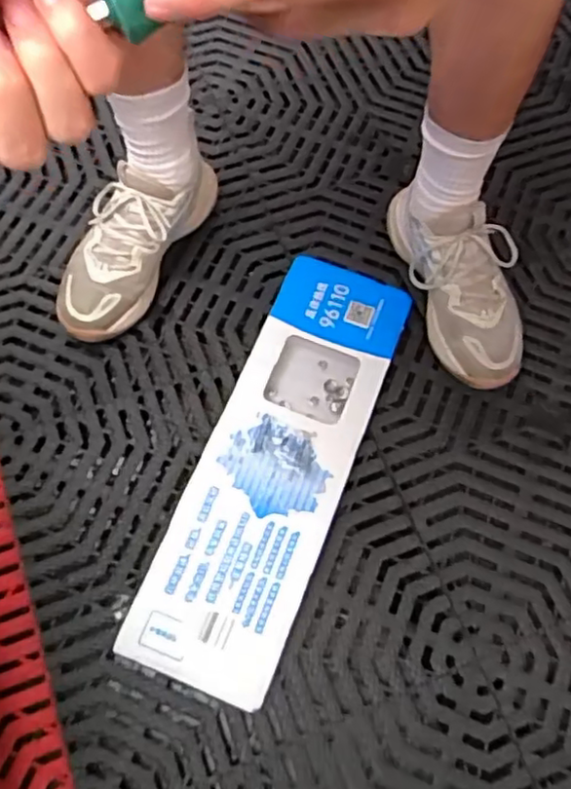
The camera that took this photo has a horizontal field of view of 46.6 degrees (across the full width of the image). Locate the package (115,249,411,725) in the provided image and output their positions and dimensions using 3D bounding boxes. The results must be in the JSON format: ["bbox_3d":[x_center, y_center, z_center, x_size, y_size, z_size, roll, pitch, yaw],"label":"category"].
[{"bbox_3d":[-0.007,0.068,0.717,0.151,0.042,0.477,21,68,7],"label":"package"}]

